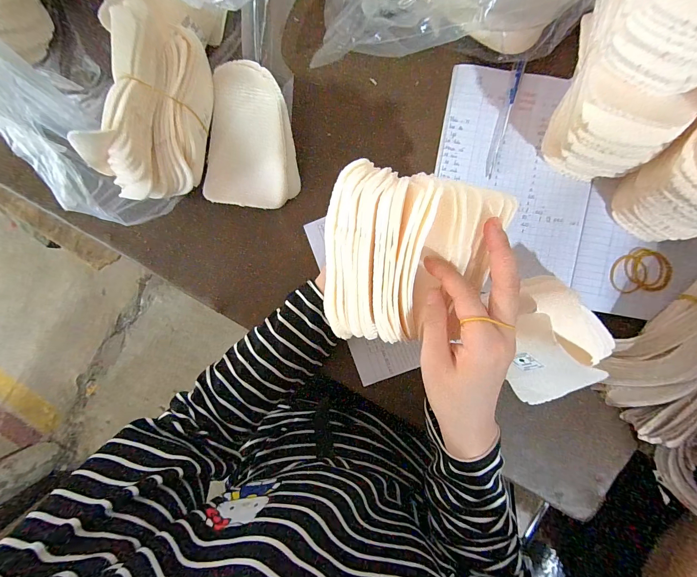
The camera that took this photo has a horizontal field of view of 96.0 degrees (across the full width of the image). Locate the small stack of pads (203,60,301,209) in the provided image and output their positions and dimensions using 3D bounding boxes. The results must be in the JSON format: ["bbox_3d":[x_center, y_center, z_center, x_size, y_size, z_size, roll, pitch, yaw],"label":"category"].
[{"bbox_3d":[-0.111,-0.168,0.357,0.106,0.019,0.142,7,108,0],"label":"small stack of pads"}]

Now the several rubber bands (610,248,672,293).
[{"bbox_3d":[0.330,-0.021,0.356,0.061,0.009,0.050,-5,92,4],"label":"several rubber bands"}]

